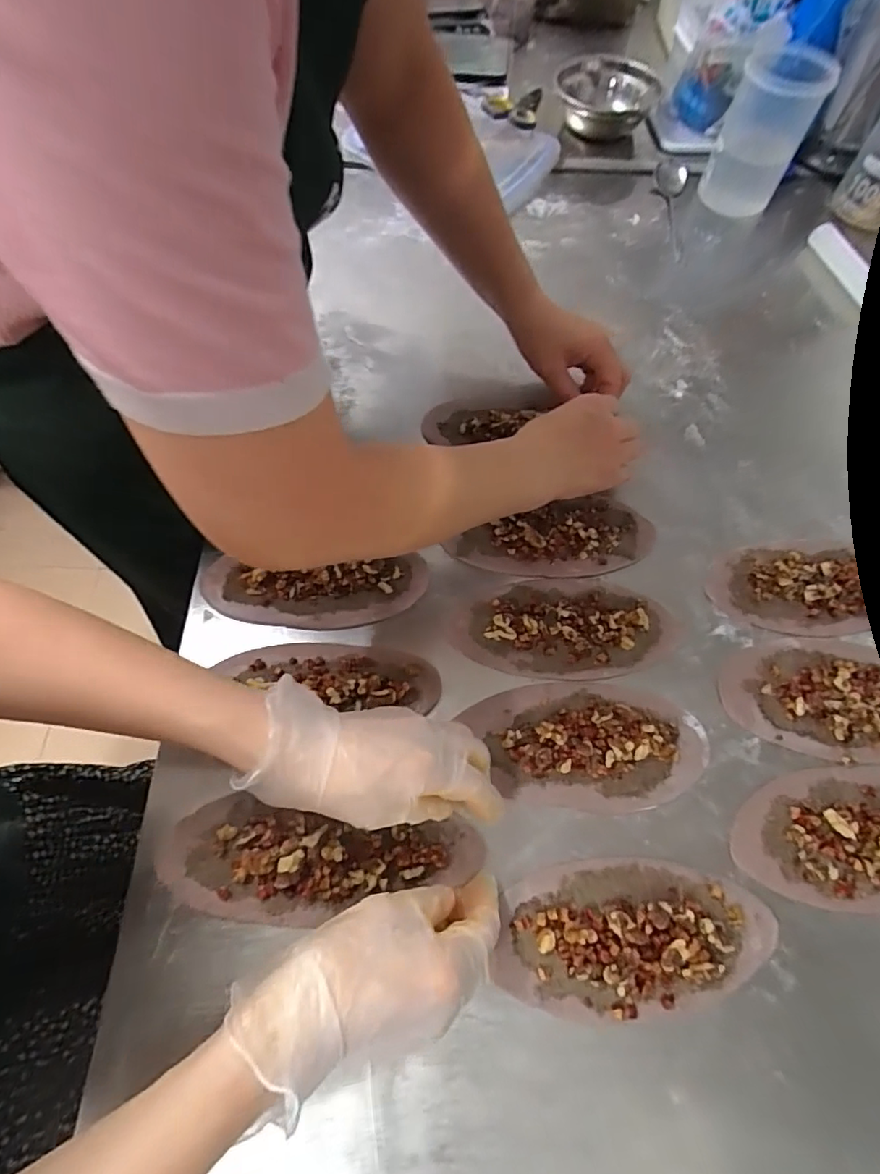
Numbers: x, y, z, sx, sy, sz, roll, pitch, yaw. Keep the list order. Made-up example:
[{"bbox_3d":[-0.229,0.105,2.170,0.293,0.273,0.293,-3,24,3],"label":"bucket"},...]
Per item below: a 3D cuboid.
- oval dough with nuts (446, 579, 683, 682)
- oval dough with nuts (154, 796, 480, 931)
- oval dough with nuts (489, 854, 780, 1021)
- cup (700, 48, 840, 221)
[{"bbox_3d":[0.105,0.030,0.437,0.186,0.016,0.087,-1,65,-3],"label":"oval dough with nuts"},{"bbox_3d":[-0.082,0.187,0.364,0.219,0.021,0.075,-1,65,0],"label":"oval dough with nuts"},{"bbox_3d":[0.127,0.227,0.348,0.179,0.019,0.087,-4,66,-4],"label":"oval dough with nuts"},{"bbox_3d":[0.391,-0.553,0.653,0.094,0.144,0.106,24,67,8],"label":"cup"}]

